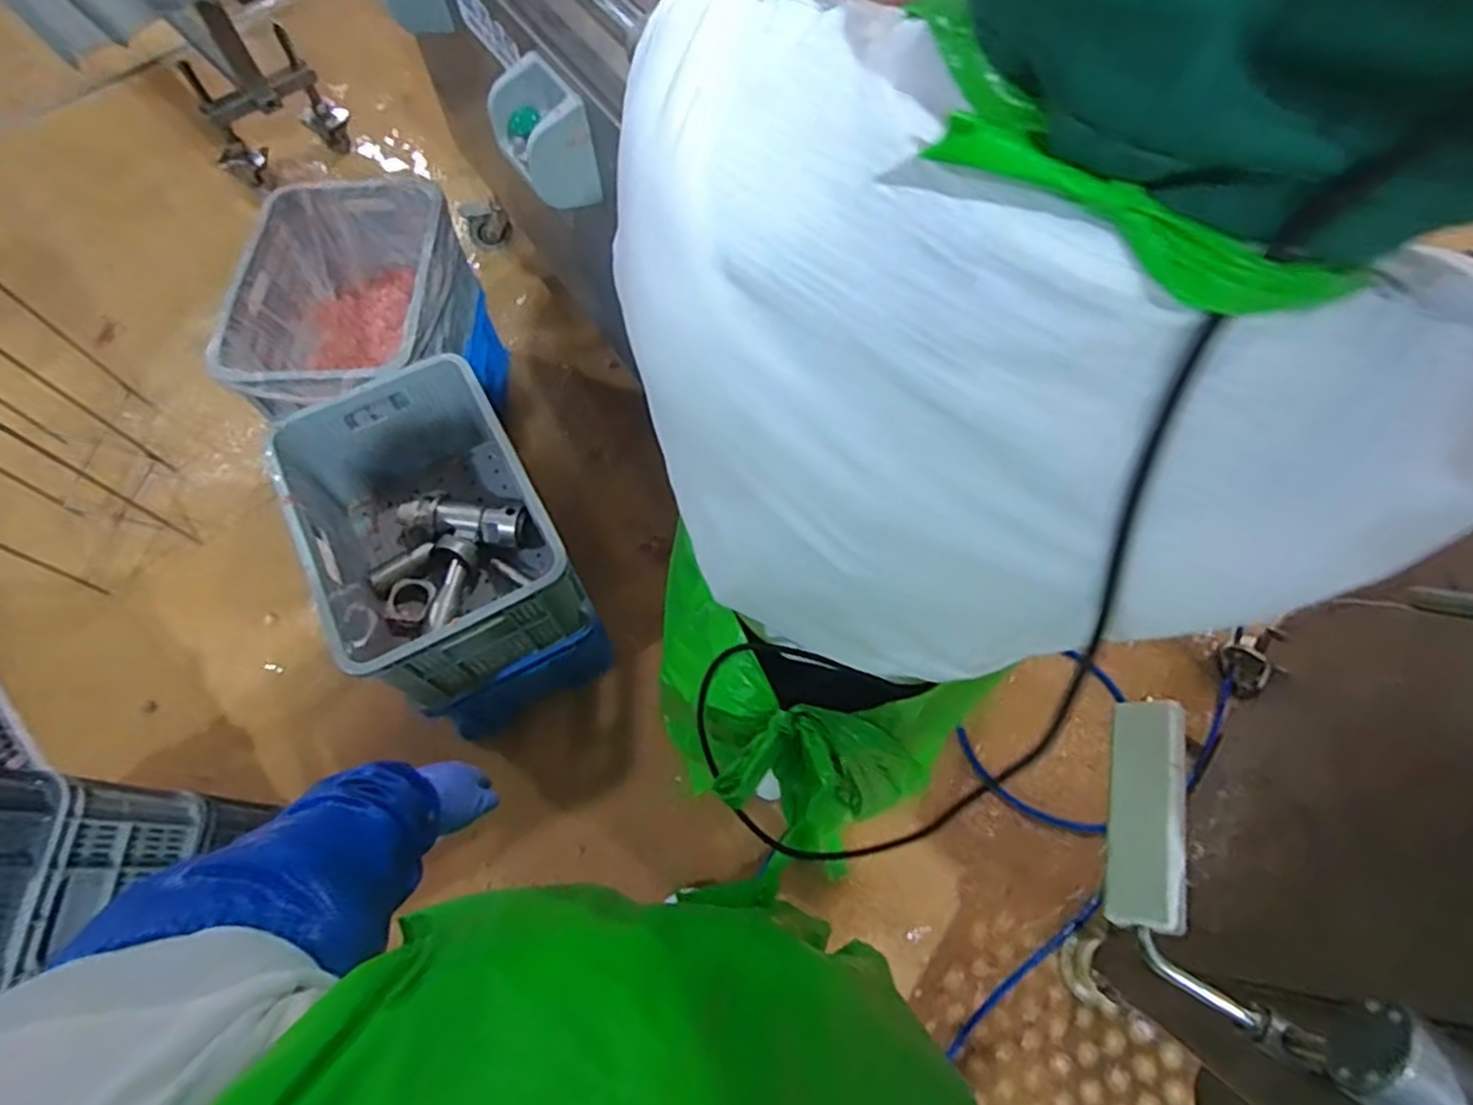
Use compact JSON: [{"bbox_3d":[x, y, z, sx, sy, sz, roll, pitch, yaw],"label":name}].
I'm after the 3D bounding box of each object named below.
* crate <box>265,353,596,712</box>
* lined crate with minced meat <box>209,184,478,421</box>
[{"bbox_3d":[-0.540,-0.037,1.243,0.382,0.272,0.518,-29,66,-11],"label":"crate"},{"bbox_3d":[-0.766,-0.486,1.430,0.370,0.270,0.543,-5,64,0],"label":"lined crate with minced meat"}]

